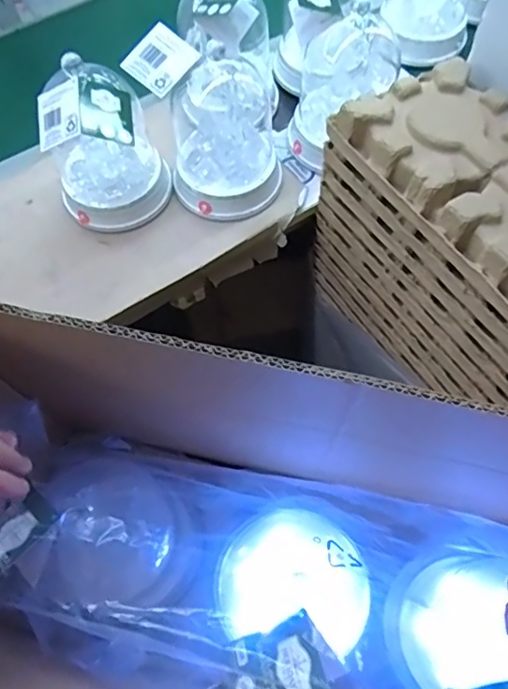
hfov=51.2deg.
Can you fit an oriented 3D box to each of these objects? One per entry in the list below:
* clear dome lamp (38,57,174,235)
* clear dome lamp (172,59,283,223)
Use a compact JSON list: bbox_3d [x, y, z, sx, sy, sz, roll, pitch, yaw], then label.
[{"bbox_3d":[-0.197,-0.260,0.684,0.147,0.190,0.137,-18,65,-6],"label":"clear dome lamp"},{"bbox_3d":[-0.042,-0.272,0.709,0.150,0.137,0.152,-3,64,1],"label":"clear dome lamp"}]

